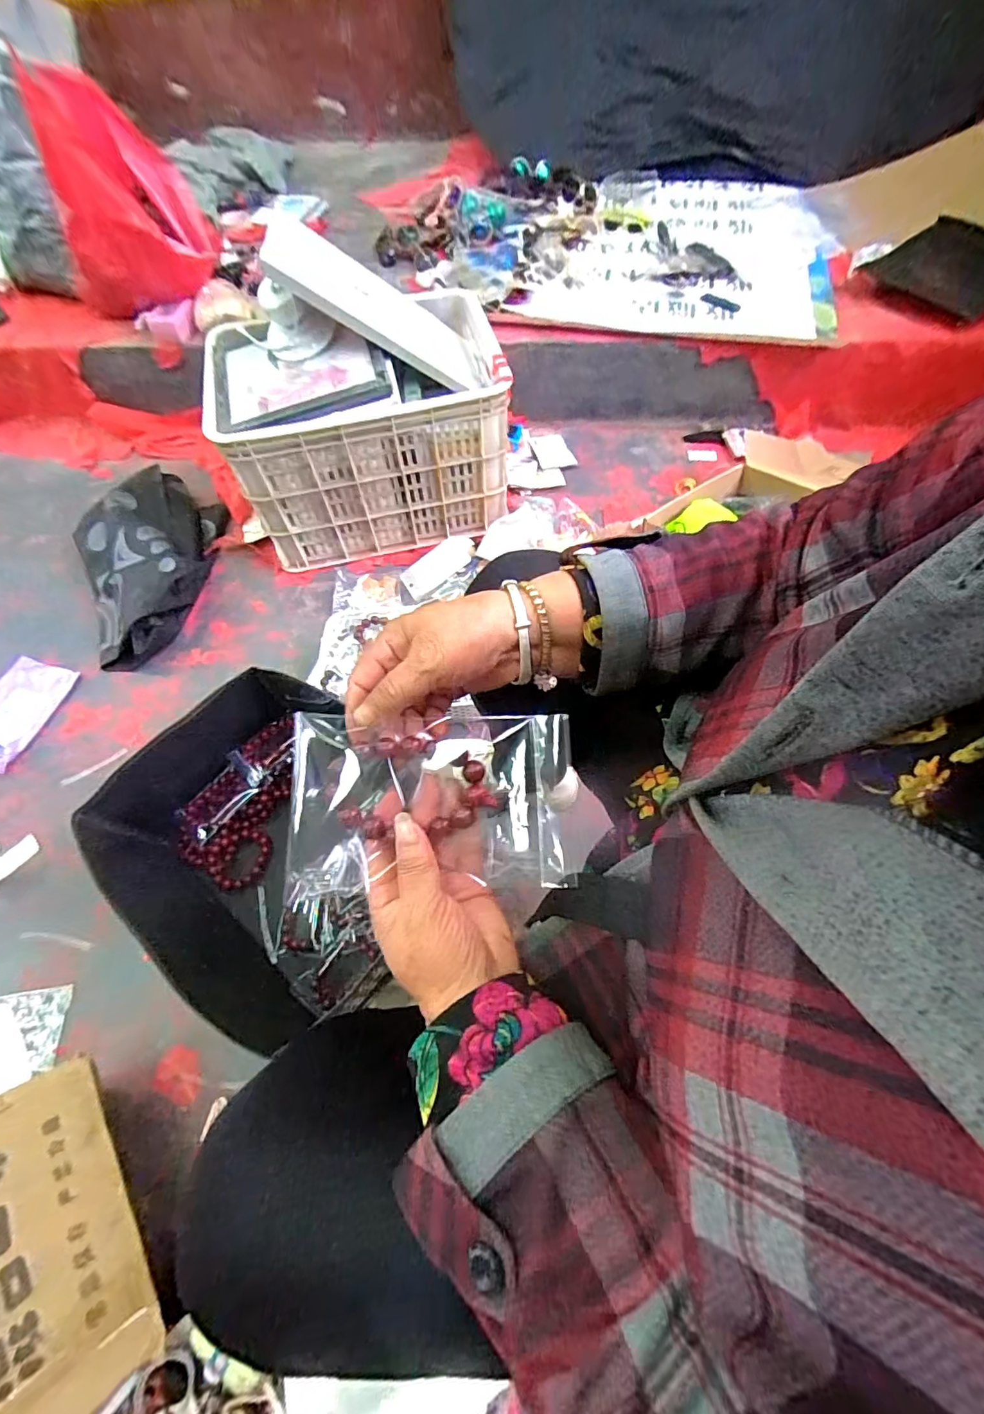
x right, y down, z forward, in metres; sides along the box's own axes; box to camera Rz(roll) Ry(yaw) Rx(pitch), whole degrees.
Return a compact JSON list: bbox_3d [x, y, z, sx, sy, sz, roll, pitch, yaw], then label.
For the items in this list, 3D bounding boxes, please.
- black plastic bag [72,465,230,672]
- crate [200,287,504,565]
[{"bbox_3d":[-0.699,-0.309,1.009,0.263,0.137,0.479,-13,61,-5],"label":"black plastic bag"},{"bbox_3d":[-0.229,-0.542,1.012,0.507,0.310,0.370,-9,61,-3],"label":"crate"}]

